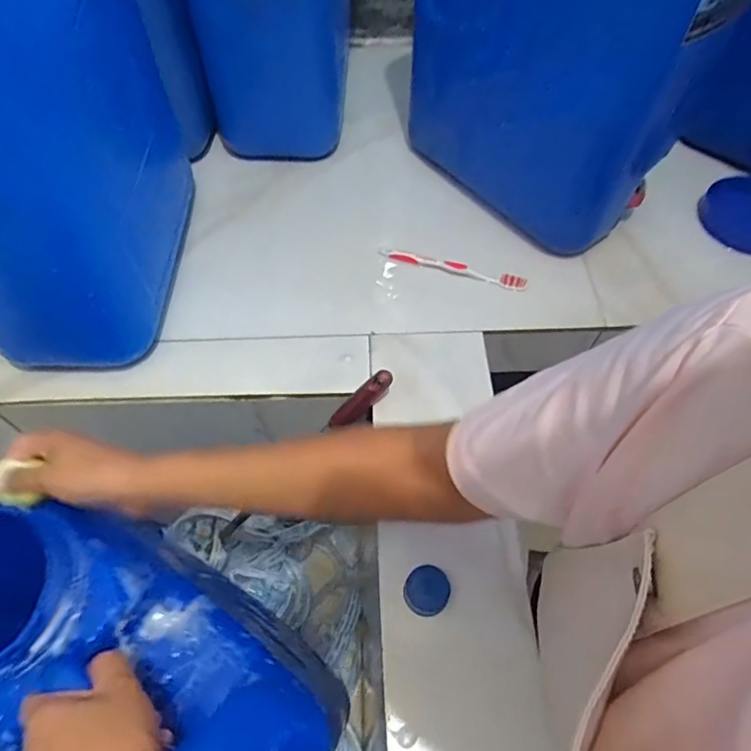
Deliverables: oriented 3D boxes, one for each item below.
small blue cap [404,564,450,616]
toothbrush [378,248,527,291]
[{"bbox_3d":[0.043,0.181,0.446,0.036,0.009,0.038,0,59,-1],"label":"small blue cap"},{"bbox_3d":[0.093,-0.130,0.642,0.178,0.024,0.012,14,60,8],"label":"toothbrush"}]

